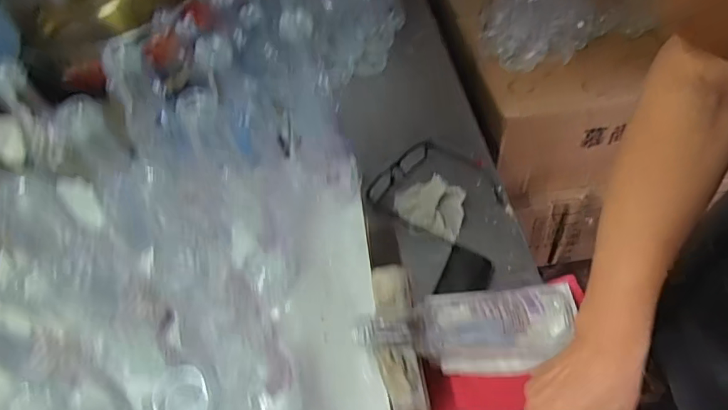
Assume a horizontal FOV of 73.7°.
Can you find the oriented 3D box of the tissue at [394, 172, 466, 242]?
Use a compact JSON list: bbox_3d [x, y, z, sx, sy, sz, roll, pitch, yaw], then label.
[{"bbox_3d":[0.088,-0.003,0.646,0.094,0.025,0.073,18,53,16],"label":"tissue"}]

